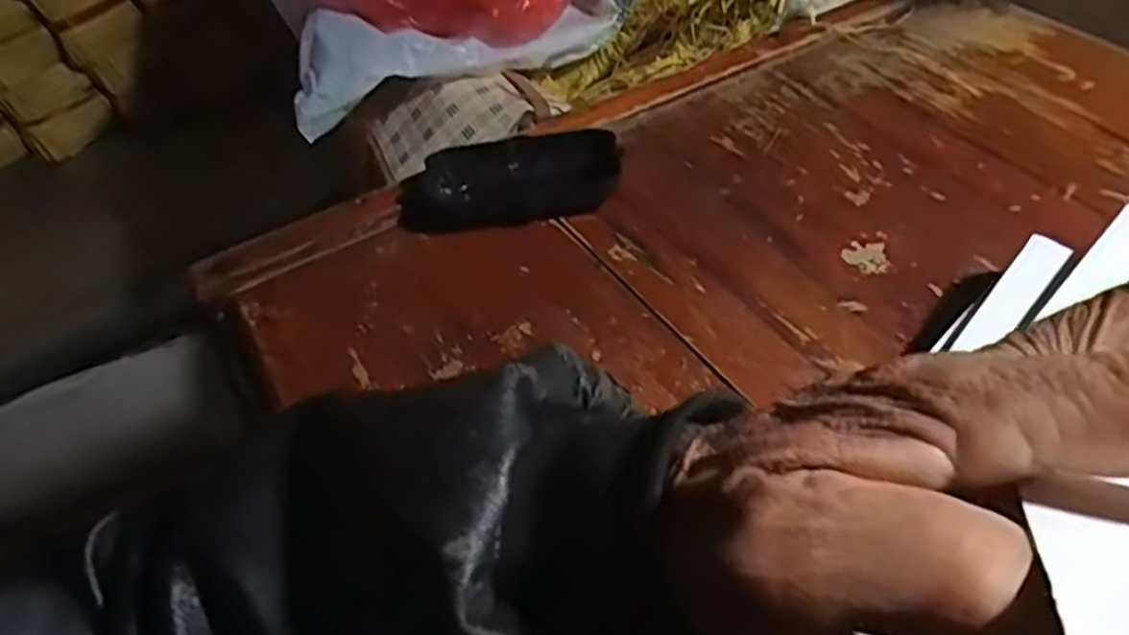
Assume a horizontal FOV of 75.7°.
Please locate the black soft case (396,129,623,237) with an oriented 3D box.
[{"bbox_3d":[-0.033,-0.080,0.422,0.128,0.026,0.051,-8,49,-2],"label":"black soft case"}]

